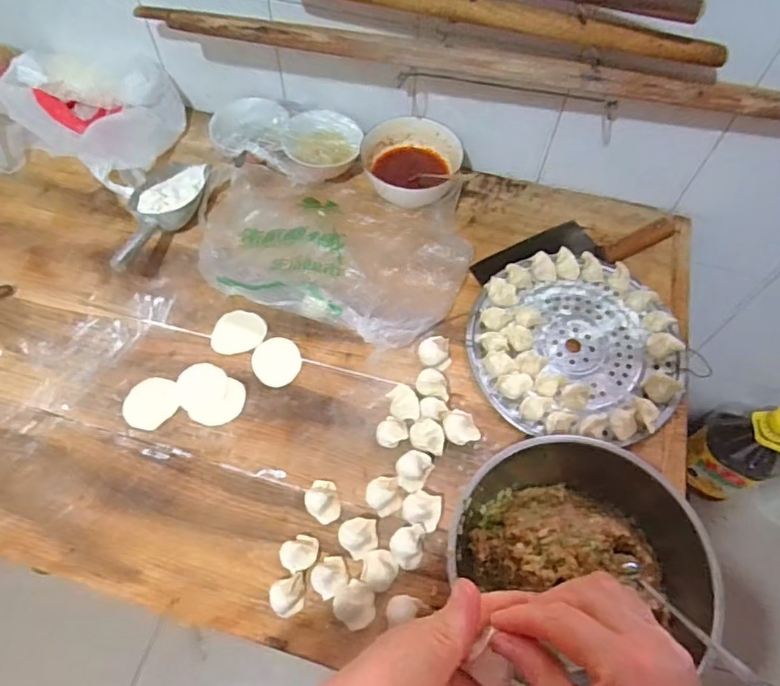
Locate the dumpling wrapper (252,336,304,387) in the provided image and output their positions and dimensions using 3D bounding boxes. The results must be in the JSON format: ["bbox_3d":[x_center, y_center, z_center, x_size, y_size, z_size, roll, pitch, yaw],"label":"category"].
[{"bbox_3d":[-0.141,0.023,0.681,0.060,0.004,0.065,2,61,3],"label":"dumpling wrapper"}]

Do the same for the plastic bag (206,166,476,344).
[{"bbox_3d":[-0.084,-0.145,0.746,0.378,0.050,0.274,14,62,9],"label":"plastic bag"}]

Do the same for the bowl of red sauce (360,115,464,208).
[{"bbox_3d":[0.031,-0.258,0.796,0.138,0.059,0.132,-1,60,1],"label":"bowl of red sauce"}]

